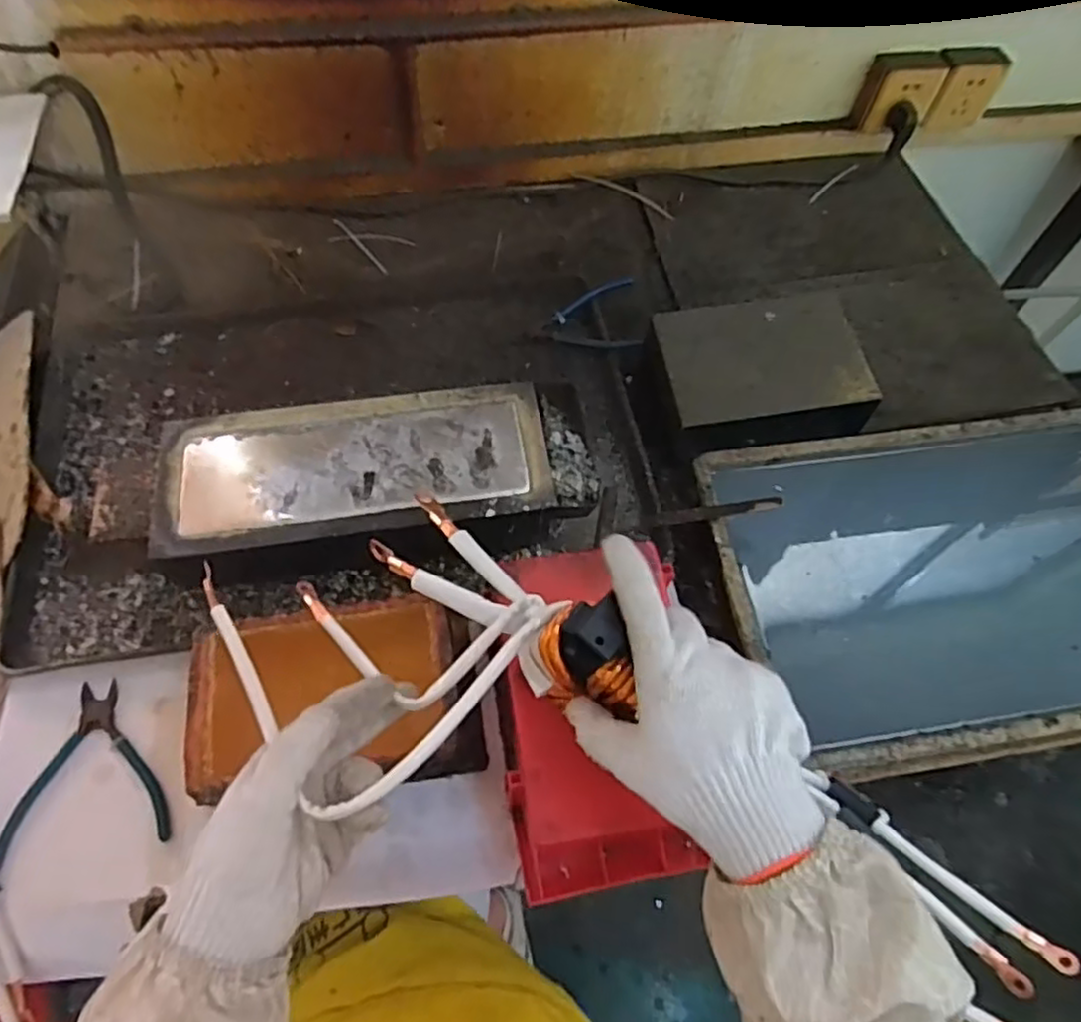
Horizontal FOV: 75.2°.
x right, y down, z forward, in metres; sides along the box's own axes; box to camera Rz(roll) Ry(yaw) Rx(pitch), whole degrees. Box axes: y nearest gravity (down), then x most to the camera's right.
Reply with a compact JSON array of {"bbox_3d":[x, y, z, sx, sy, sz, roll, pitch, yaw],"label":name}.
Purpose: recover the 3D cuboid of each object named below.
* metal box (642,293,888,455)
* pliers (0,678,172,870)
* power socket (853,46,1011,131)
[{"bbox_3d":[0.226,-0.139,0.753,0.215,0.088,0.164,-8,61,-6],"label":"metal box"},{"bbox_3d":[-0.366,0.205,0.566,0.127,0.011,0.129,-9,61,-6],"label":"pliers"},{"bbox_3d":[0.527,-0.561,0.941,0.191,0.085,0.049,-7,61,-6],"label":"power socket"}]

